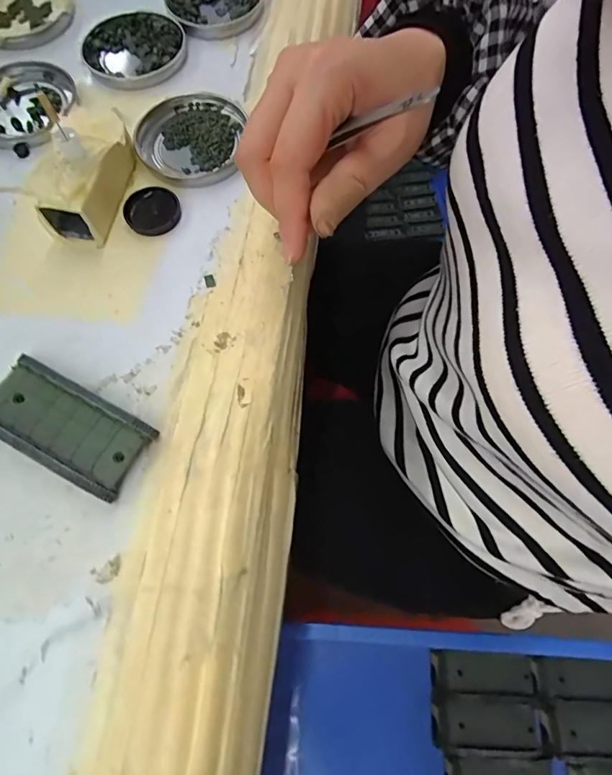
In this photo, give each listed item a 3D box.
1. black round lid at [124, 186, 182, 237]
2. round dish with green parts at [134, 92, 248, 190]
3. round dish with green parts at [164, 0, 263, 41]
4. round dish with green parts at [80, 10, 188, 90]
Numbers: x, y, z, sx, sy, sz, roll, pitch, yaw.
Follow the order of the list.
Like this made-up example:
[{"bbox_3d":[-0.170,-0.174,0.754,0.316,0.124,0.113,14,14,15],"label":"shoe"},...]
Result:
[{"bbox_3d":[-0.101,-0.116,0.298,0.035,0.006,0.034,0,69,1],"label":"black round lid"},{"bbox_3d":[-0.079,-0.174,0.318,0.076,0.008,0.078,0,69,1],"label":"round dish with green parts"},{"bbox_3d":[-0.074,-0.316,0.371,0.076,0.009,0.072,0,69,1],"label":"round dish with green parts"},{"bbox_3d":[-0.132,-0.263,0.349,0.076,0.010,0.073,0,69,1],"label":"round dish with green parts"}]

